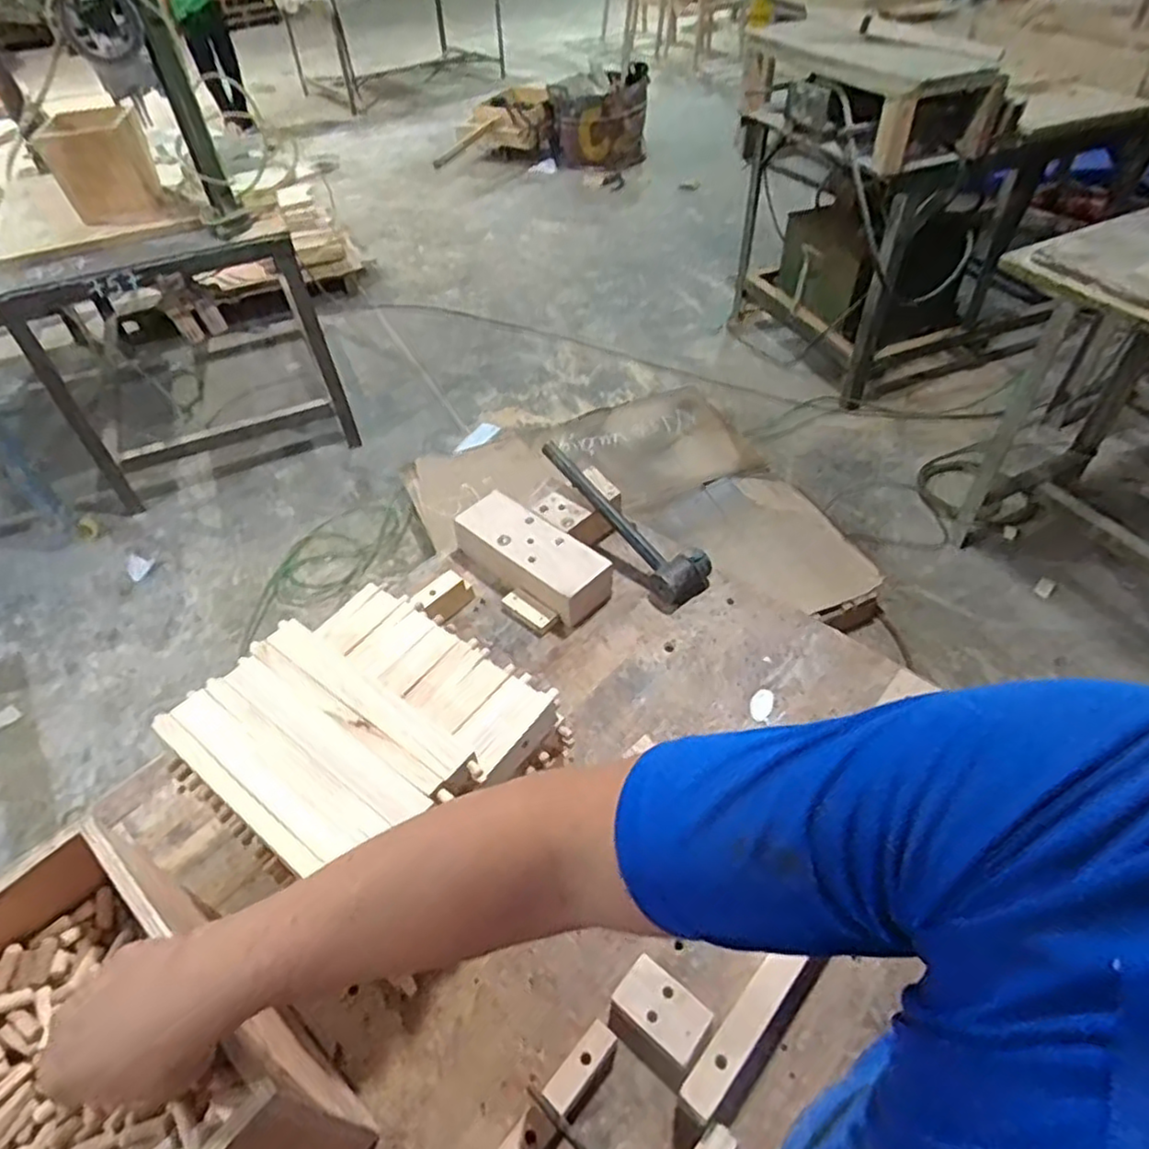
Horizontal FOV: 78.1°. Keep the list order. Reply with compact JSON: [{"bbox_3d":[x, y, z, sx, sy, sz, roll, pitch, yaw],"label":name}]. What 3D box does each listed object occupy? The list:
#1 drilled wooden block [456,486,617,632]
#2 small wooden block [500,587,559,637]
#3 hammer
[{"bbox_3d":[-0.055,-0.024,0.982,0.229,0.063,0.093,33,57,30],"label":"drilled wooden block"},{"bbox_3d":[-0.062,0.049,0.947,0.083,0.020,0.038,32,56,30],"label":"small wooden block"},{"bbox_3d":[0.062,-0.079,0.978,0.082,0.063,0.301,-36,75,-25],"label":"hammer"}]

